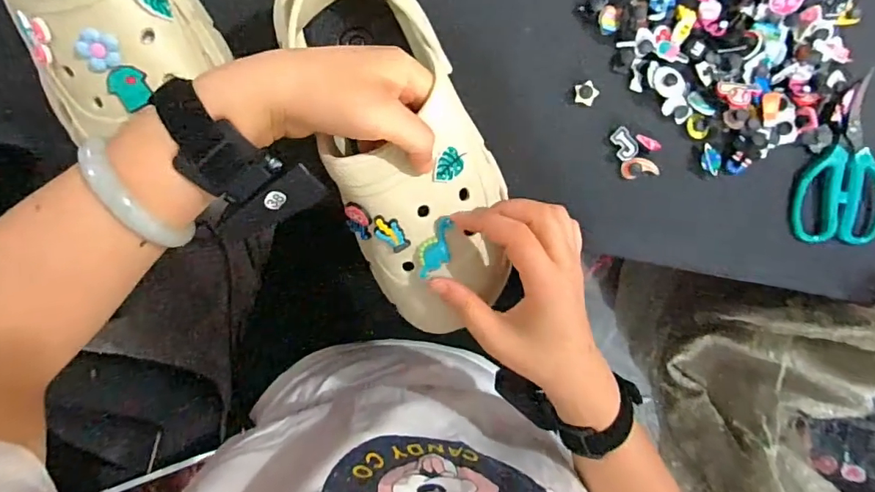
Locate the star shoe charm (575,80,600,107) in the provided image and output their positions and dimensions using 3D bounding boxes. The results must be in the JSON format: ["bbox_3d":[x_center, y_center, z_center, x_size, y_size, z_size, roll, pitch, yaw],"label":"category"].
[{"bbox_3d":[0.125,-0.127,0.403,0.018,0.009,0.019,-6,95,-6],"label":"star shoe charm"}]

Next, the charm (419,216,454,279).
[{"bbox_3d":[-0.002,0.000,0.325,0.021,0.008,0.039,-4,100,-18],"label":"charm"}]

